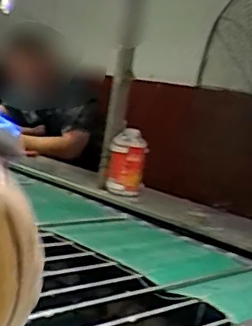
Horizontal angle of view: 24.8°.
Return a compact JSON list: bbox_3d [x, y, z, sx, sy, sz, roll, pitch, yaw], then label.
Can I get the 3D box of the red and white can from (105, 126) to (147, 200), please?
[{"bbox_3d":[0.002,0.003,1.656,0.097,0.186,0.085,6,9,-9],"label":"red and white can"}]

